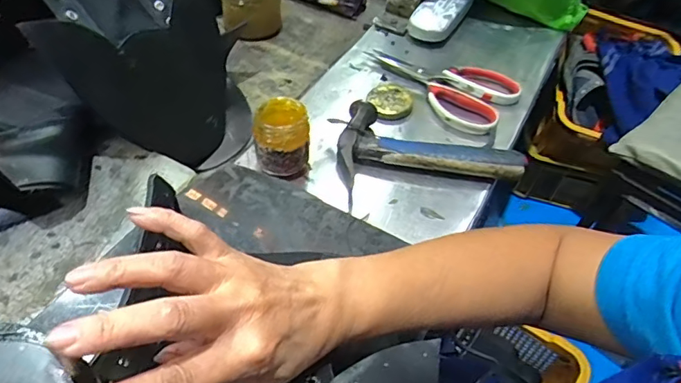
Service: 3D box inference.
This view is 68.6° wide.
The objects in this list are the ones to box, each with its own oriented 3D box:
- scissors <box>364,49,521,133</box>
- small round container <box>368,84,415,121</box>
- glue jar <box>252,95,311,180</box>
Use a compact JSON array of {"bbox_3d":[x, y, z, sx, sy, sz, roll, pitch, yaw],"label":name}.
[{"bbox_3d":[0.129,-0.149,0.663,0.203,0.019,0.118,33,54,22],"label":"scissors"},{"bbox_3d":[0.064,-0.117,0.637,0.056,0.016,0.067,5,49,-1],"label":"small round container"},{"bbox_3d":[-0.063,-0.052,0.537,0.057,0.075,0.059,-4,50,-8],"label":"glue jar"}]

